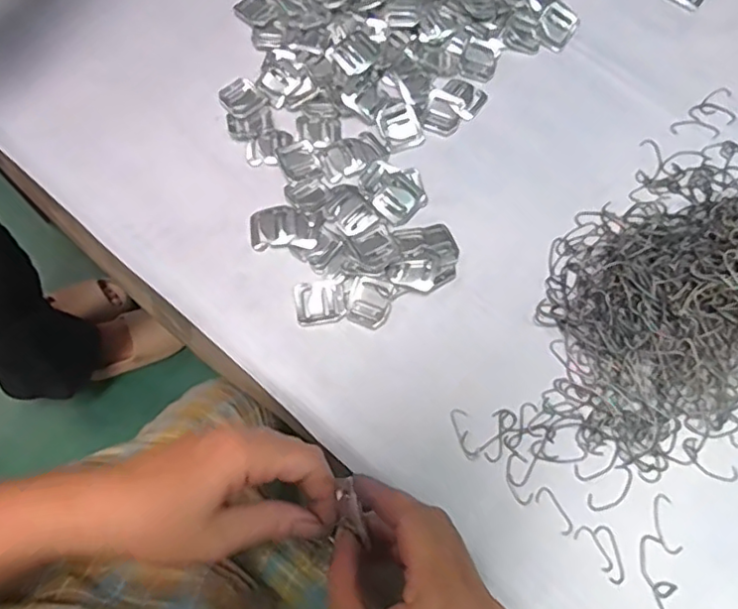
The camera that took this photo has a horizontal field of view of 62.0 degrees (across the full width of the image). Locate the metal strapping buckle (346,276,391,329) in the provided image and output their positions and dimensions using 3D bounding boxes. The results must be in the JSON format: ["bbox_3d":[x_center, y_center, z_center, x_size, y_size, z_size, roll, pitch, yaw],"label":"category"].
[{"bbox_3d":[0.001,-0.001,0.430,0.029,0.004,0.032,21,71,5],"label":"metal strapping buckle"}]

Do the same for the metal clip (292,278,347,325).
[{"bbox_3d":[-0.035,-0.002,0.433,0.035,0.004,0.031,-10,71,-6],"label":"metal clip"}]

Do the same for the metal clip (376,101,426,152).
[{"bbox_3d":[0.025,-0.139,0.479,0.031,0.008,0.037,-21,73,-9],"label":"metal clip"}]

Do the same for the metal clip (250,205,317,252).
[{"bbox_3d":[-0.064,-0.055,0.449,0.045,0.006,0.033,-6,71,-5],"label":"metal clip"}]

